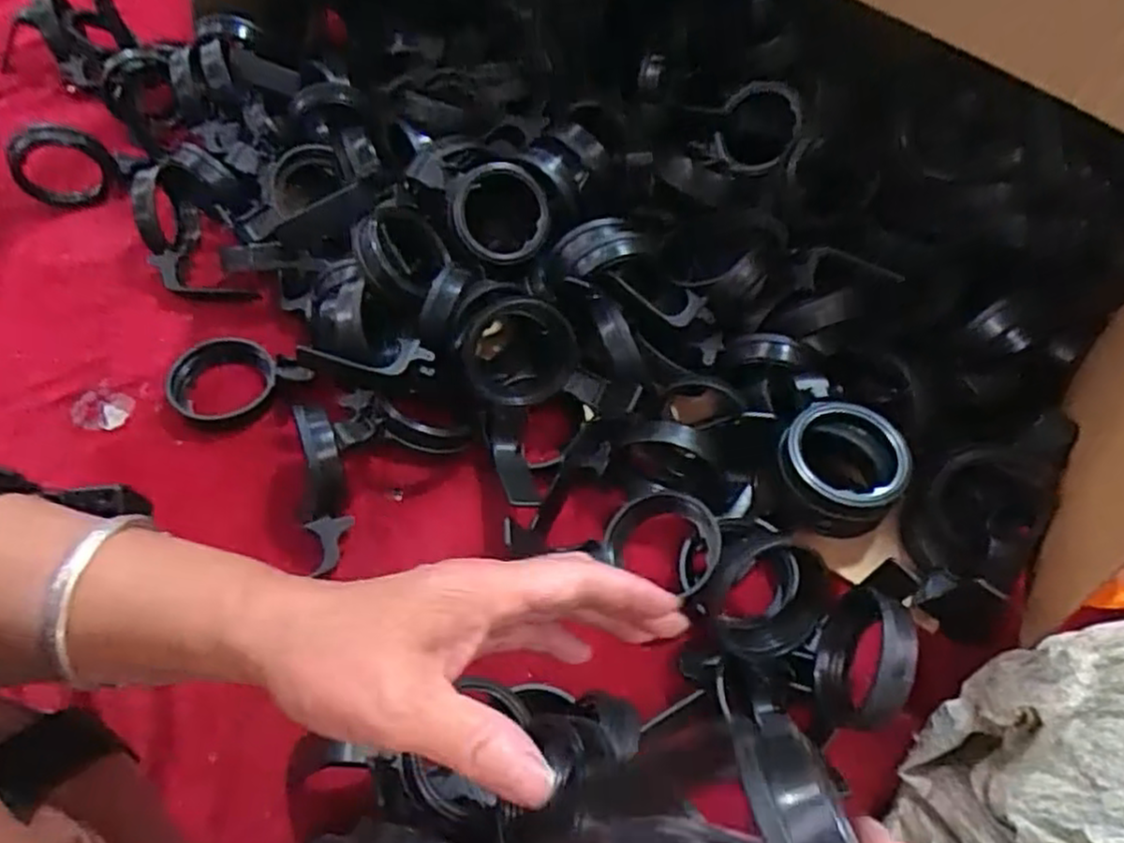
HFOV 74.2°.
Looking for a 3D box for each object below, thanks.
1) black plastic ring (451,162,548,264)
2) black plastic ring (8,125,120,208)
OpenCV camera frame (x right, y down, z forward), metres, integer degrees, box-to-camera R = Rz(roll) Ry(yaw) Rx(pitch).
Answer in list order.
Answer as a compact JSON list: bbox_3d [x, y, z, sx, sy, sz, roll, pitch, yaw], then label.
[{"bbox_3d":[-0.044,-0.146,0.525,0.067,0.022,0.069,0,90,-11],"label":"black plastic ring"},{"bbox_3d":[-0.424,-0.216,0.633,0.077,0.067,0.016,-16,37,-11],"label":"black plastic ring"}]

